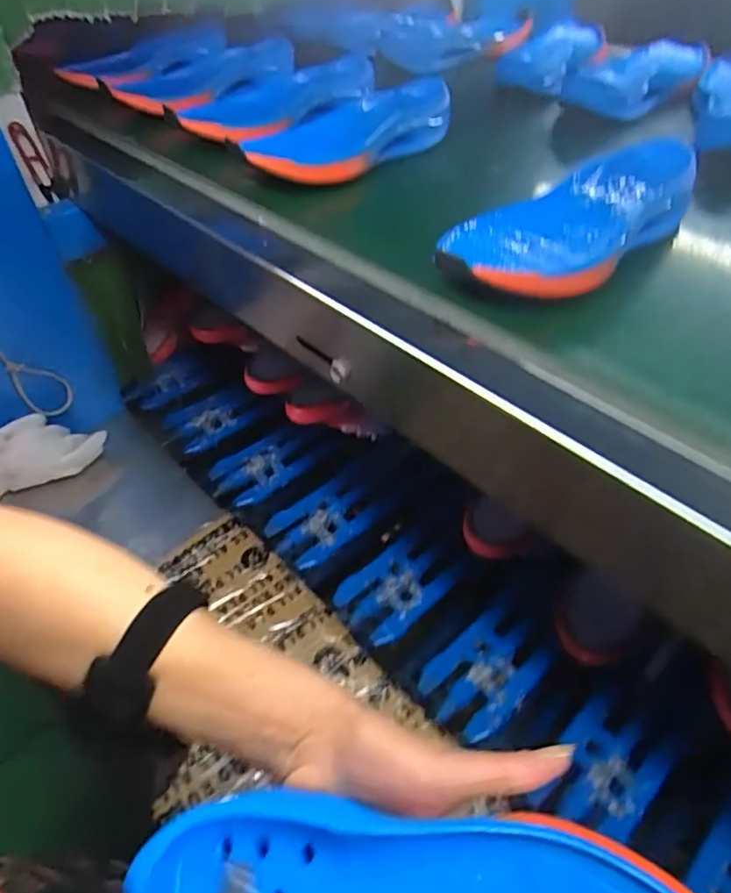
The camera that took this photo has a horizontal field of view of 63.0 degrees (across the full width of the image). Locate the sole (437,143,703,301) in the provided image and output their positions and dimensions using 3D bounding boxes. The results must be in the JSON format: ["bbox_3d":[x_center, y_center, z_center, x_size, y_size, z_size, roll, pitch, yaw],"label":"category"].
[{"bbox_3d":[0.156,-0.161,0.439,0.240,0.037,0.094,-33,57,-23],"label":"sole"}]

